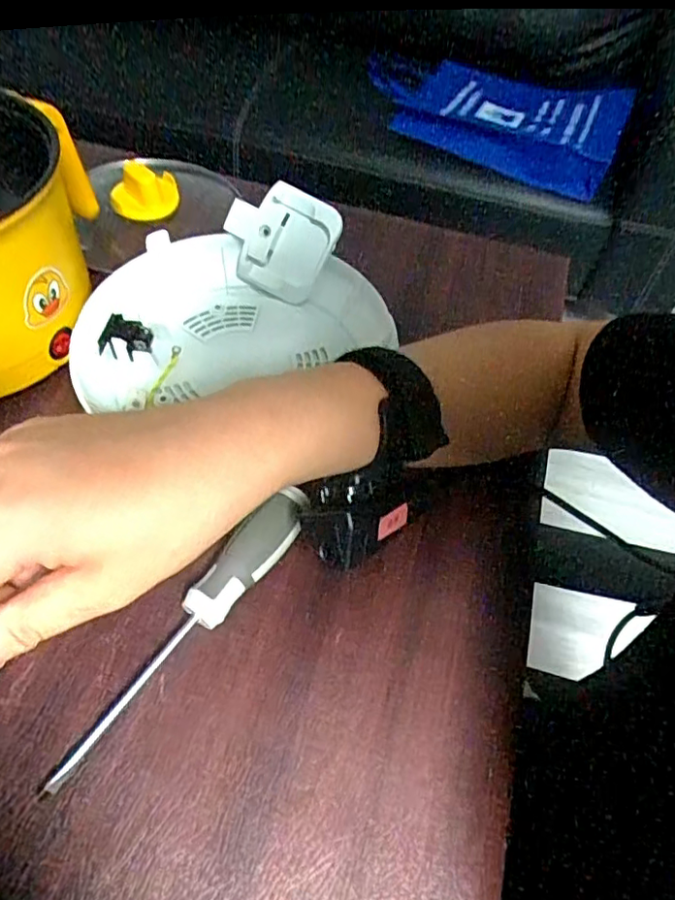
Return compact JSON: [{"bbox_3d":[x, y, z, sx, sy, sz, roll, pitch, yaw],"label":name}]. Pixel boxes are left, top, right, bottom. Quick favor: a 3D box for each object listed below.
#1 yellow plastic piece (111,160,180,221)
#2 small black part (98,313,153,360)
[{"bbox_3d":[-0.161,-0.216,0.503,0.053,0.031,0.033,-10,56,-11],"label":"yellow plastic piece"},{"bbox_3d":[-0.142,-0.075,0.404,0.031,0.009,0.032,23,56,-20],"label":"small black part"}]

